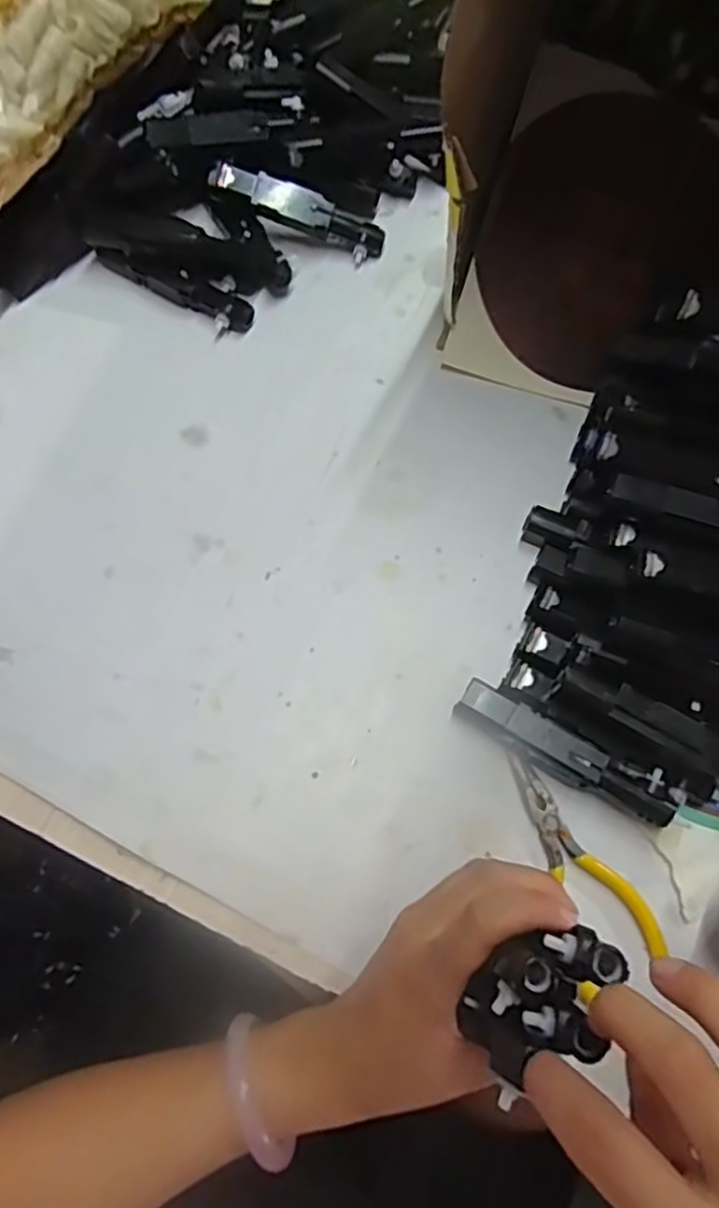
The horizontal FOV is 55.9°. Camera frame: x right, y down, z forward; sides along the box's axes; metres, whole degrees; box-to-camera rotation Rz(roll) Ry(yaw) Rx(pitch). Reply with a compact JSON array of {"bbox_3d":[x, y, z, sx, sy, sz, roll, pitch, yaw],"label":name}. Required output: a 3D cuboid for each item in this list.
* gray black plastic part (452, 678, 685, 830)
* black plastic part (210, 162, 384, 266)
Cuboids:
[{"bbox_3d":[0.110,0.080,0.364,0.120,0.022,0.028,28,75,8],"label":"gray black plastic part"},{"bbox_3d":[-0.042,-0.269,0.469,0.120,0.025,0.022,18,74,-15],"label":"black plastic part"}]

